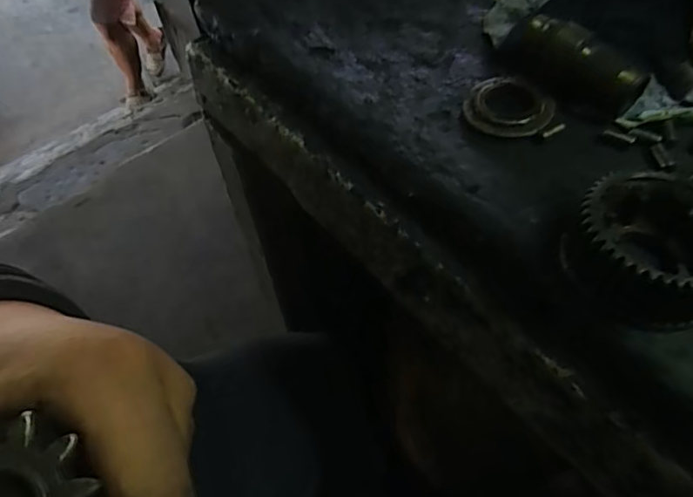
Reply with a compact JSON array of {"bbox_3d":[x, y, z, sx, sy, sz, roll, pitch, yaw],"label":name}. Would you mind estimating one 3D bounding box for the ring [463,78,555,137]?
[{"bbox_3d":[0.089,-0.079,0.285,0.048,0.008,0.048,-2,56,3],"label":"ring"}]

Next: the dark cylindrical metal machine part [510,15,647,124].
[{"bbox_3d":[0.121,-0.096,0.276,0.024,0.031,0.068,-32,59,-17],"label":"dark cylindrical metal machine part"}]

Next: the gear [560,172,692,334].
[{"bbox_3d":[0.125,-0.001,0.207,0.056,0.033,0.060,-2,56,3],"label":"gear"}]

